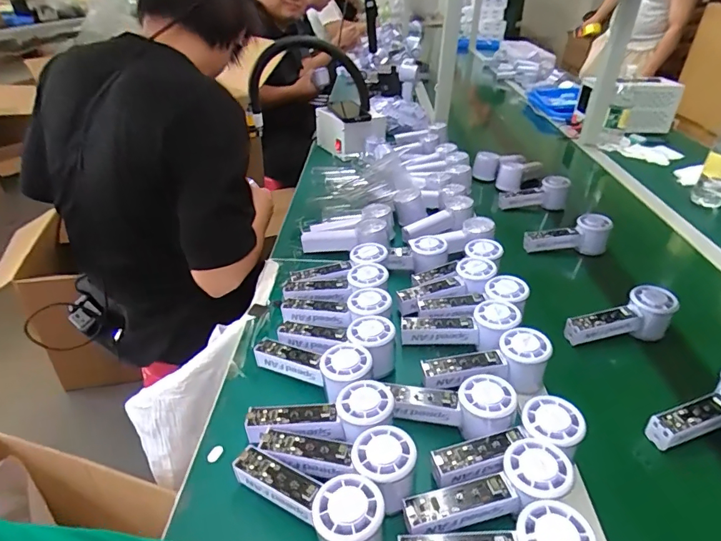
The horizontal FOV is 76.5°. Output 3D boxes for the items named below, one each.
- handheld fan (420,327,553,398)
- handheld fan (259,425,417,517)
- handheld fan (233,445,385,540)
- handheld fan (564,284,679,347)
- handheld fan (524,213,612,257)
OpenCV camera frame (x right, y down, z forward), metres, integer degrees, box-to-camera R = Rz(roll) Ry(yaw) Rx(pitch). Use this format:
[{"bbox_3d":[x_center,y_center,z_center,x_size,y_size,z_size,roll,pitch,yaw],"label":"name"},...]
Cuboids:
[{"bbox_3d":[0.148,0.116,0.539,0.149,0.048,0.057,-13,34,0],"label":"handheld fan"},{"bbox_3d":[-0.020,0.175,0.437,0.148,0.060,0.059,16,36,21],"label":"handheld fan"},{"bbox_3d":[-0.043,0.199,0.403,0.153,0.063,0.056,25,40,32],"label":"handheld fan"},{"bbox_3d":[0.360,0.075,0.642,0.151,0.061,0.047,-17,35,-3],"label":"handheld fan"},{"bbox_3d":[0.375,-0.060,0.835,0.156,0.066,0.048,-7,34,-12],"label":"handheld fan"}]

